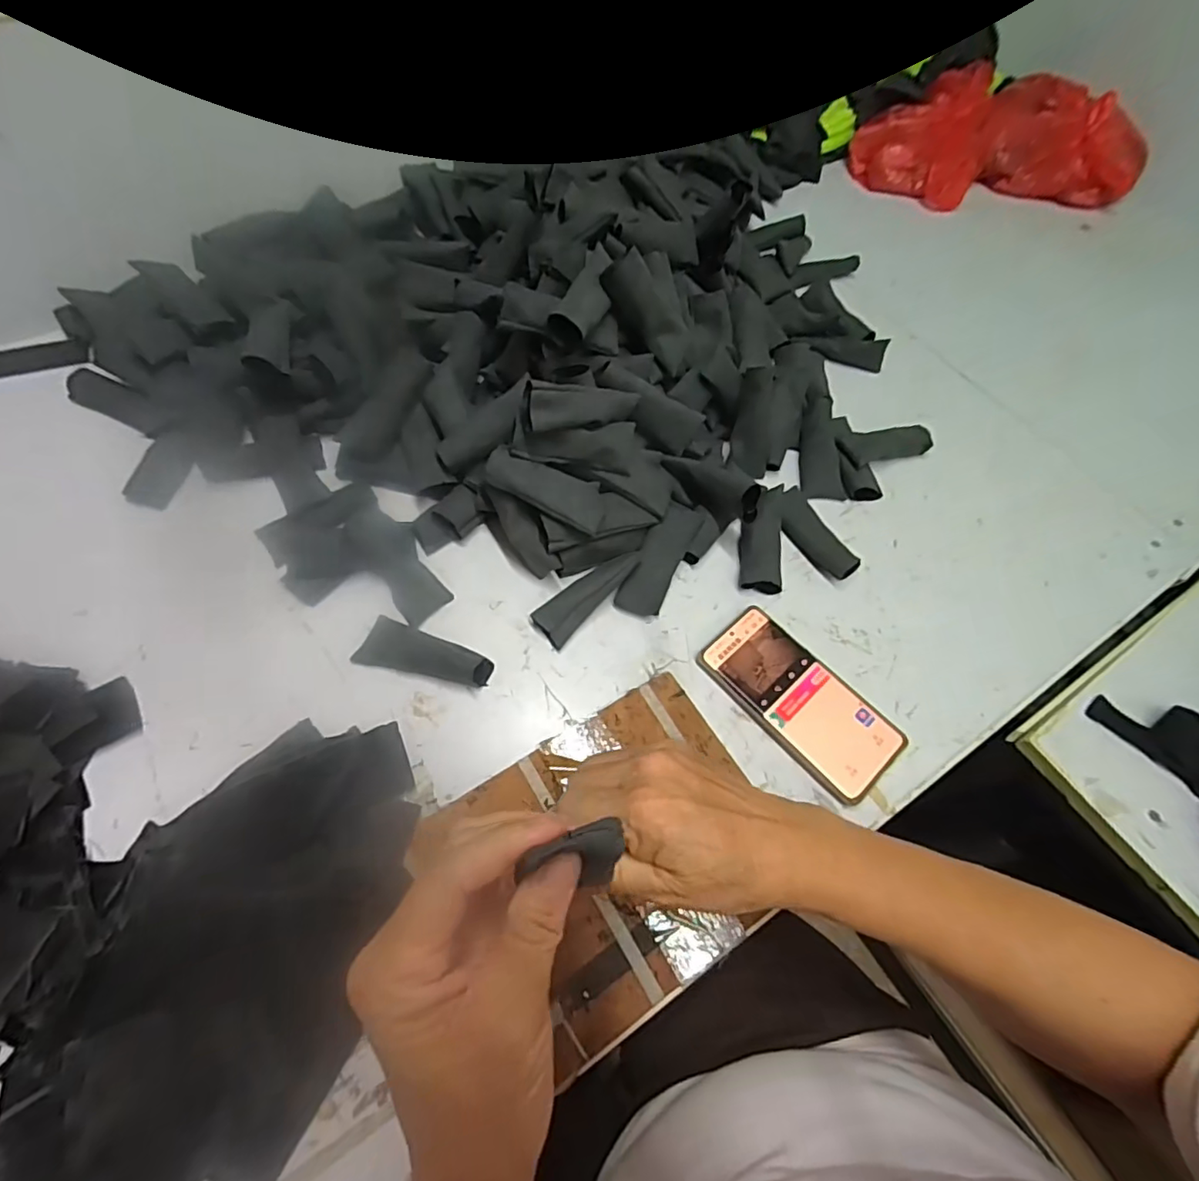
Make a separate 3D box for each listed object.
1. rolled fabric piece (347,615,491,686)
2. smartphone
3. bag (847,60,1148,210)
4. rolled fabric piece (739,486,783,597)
[{"bbox_3d":[-0.142,0.052,0.465,0.108,0.024,0.041,20,63,8],"label":"rolled fabric piece"},{"bbox_3d":[0.160,0.087,0.466,0.076,0.015,0.159,-36,69,-19],"label":"smartphone"},{"bbox_3d":[0.573,-0.647,0.835,0.392,0.093,0.175,0,62,-2],"label":"bag"},{"bbox_3d":[0.148,-0.045,0.526,0.035,0.023,0.099,8,62,2],"label":"rolled fabric piece"}]

